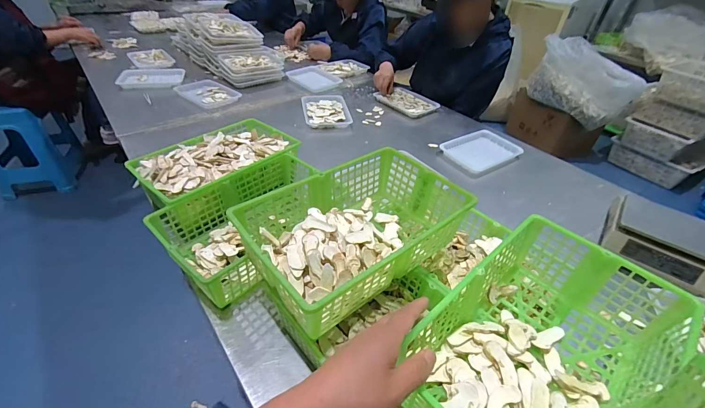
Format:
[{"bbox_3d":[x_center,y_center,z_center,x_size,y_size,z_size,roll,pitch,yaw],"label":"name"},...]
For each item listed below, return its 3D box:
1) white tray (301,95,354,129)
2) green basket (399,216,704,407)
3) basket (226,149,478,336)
[{"bbox_3d":[-0.098,-0.350,1.203,0.164,0.027,0.234,-6,41,-11],"label":"white tray"},{"bbox_3d":[0.222,0.174,0.392,0.335,0.109,0.205,-30,50,-33],"label":"green basket"},{"bbox_3d":[0.008,0.037,0.532,0.332,0.107,0.217,-26,48,-30],"label":"basket"}]

